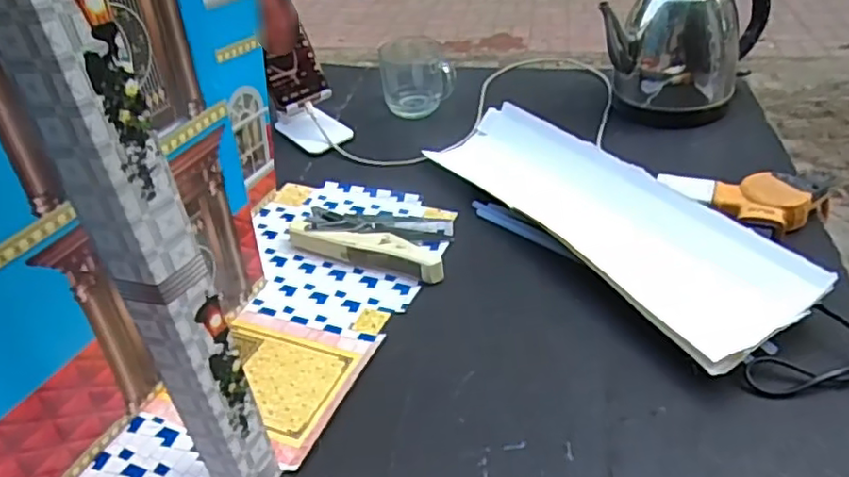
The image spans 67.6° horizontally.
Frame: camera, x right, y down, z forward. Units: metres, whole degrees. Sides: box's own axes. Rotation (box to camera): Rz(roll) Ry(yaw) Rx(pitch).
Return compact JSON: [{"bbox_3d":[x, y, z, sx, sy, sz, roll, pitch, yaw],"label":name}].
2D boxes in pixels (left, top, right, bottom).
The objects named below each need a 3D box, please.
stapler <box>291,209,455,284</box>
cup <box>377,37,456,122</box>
[{"bbox_3d":[-0.046,-0.007,0.630,0.168,0.025,0.092,12,41,24],"label":"stapler"},{"bbox_3d":[-0.008,-0.218,0.837,0.096,0.098,0.078,-4,37,5],"label":"cup"}]

